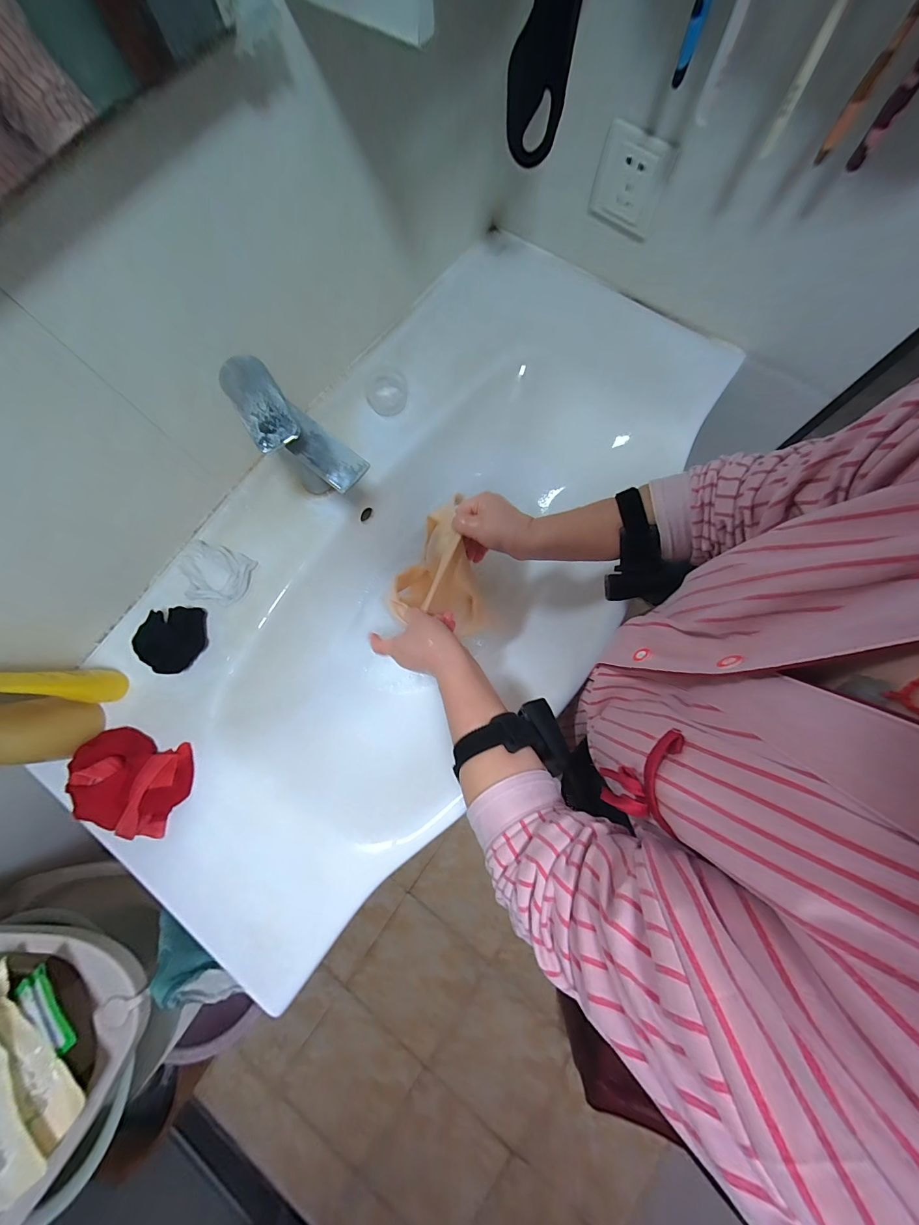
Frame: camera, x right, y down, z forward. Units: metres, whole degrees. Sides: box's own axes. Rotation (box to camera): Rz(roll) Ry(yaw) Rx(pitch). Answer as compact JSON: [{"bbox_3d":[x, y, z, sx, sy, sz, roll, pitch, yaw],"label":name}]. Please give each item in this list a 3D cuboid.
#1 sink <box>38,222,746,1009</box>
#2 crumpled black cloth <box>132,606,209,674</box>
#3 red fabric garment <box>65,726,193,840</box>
[{"bbox_3d":[-0.044,-0.081,0.552,0.499,0.136,0.969,32,80,9],"label":"sink"},{"bbox_3d":[-0.353,0.031,0.481,0.063,0.041,0.084,13,77,5],"label":"crumpled black cloth"},{"bbox_3d":[-0.378,0.192,0.440,0.119,0.047,0.099,14,78,6],"label":"red fabric garment"}]

